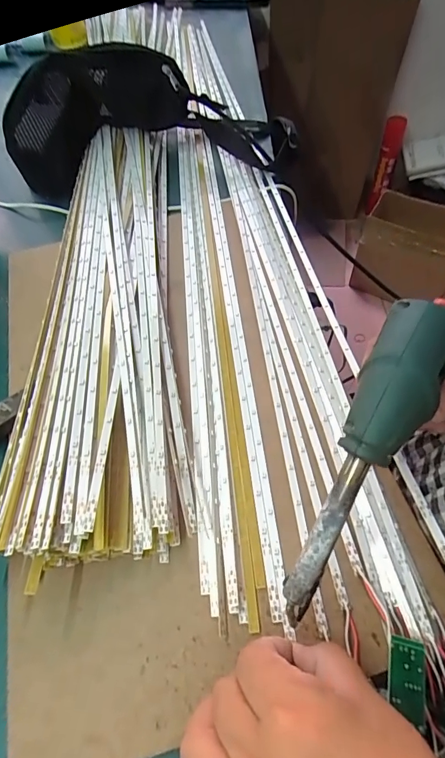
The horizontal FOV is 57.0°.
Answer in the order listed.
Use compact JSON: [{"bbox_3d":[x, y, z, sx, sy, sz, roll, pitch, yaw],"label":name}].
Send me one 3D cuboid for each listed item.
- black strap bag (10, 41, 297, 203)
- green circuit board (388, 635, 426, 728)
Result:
[{"bbox_3d":[-0.083,-0.296,0.462,0.312,0.108,0.115,-6,57,0],"label":"black strap bag"},{"bbox_3d":[0.095,0.153,0.211,0.019,0.004,0.034,17,64,3],"label":"green circuit board"}]

